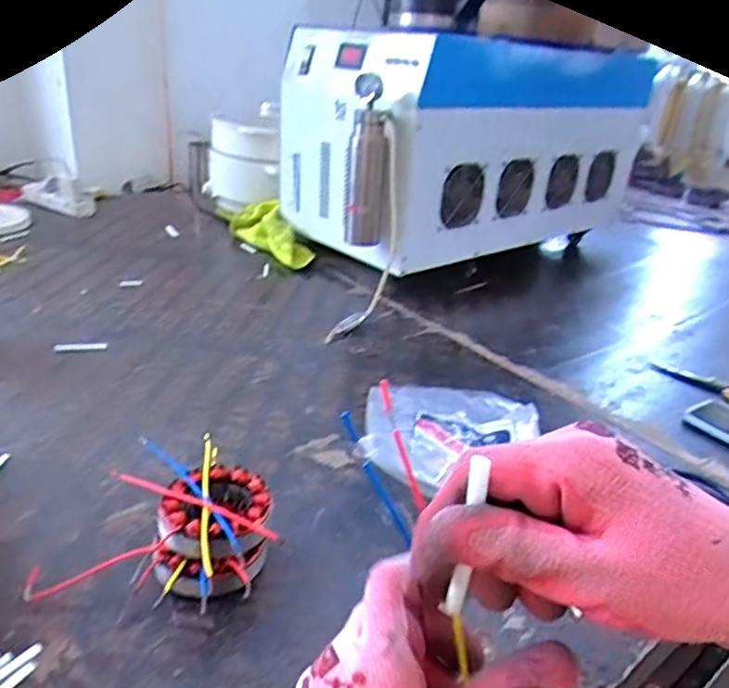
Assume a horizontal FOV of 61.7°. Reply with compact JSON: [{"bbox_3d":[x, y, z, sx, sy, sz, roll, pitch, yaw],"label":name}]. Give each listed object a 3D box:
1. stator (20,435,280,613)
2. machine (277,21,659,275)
[{"bbox_3d":[-0.156,0.151,0.488,0.173,0.069,0.129,8,26,5],"label":"stator"},{"bbox_3d":[0.227,-0.439,1.320,0.815,0.373,0.399,-17,34,-39],"label":"machine"}]

